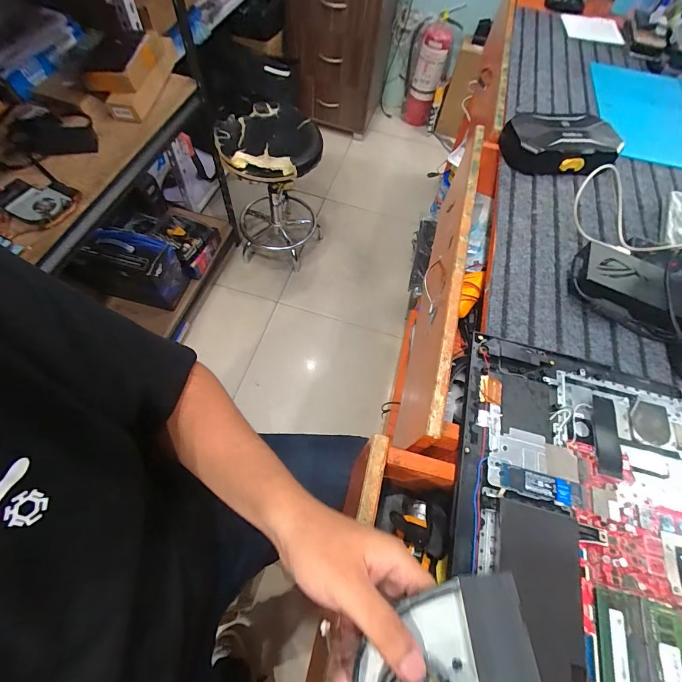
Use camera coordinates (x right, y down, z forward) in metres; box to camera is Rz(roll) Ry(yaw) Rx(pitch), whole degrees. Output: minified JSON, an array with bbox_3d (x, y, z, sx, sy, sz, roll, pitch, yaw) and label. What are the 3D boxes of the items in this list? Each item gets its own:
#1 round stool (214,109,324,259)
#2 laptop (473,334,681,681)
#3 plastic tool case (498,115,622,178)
[{"bbox_3d":[-0.240,-0.559,1.272,0.315,0.466,0.366,-7,64,-9],"label":"round stool"},{"bbox_3d":[0.260,0.193,0.319,0.268,0.023,0.389,12,62,1],"label":"laptop"},{"bbox_3d":[0.367,-0.329,0.590,0.205,0.058,0.105,-6,63,-8],"label":"plastic tool case"}]

